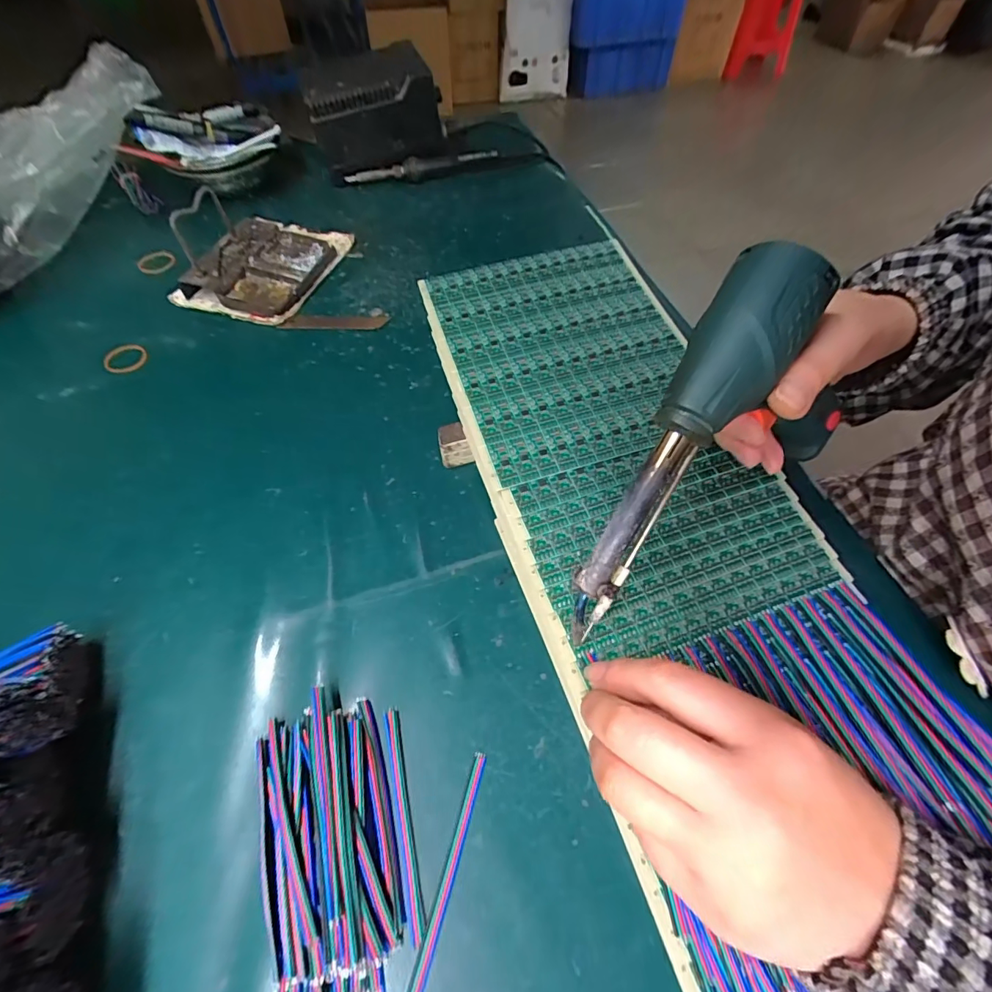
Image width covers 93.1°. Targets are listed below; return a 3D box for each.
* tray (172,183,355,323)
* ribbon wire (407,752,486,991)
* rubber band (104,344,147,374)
[{"bbox_3d":[-0.226,-0.244,0.444,0.118,0.069,0.150,16,59,10],"label":"tray"},{"bbox_3d":[-0.022,0.171,0.213,0.006,0.004,0.098,14,58,9],"label":"ribbon wire"},{"bbox_3d":[-0.317,-0.117,0.402,0.027,0.005,0.033,16,60,-7],"label":"rubber band"}]

